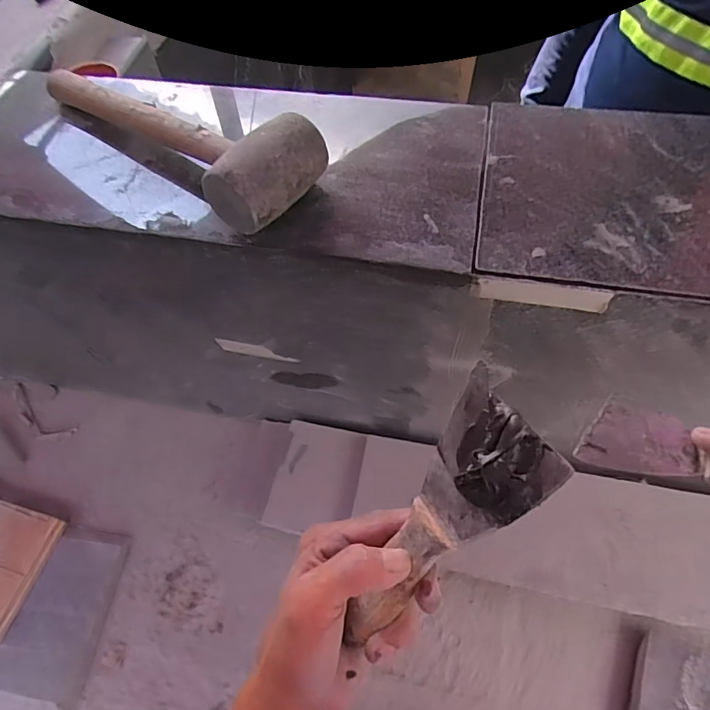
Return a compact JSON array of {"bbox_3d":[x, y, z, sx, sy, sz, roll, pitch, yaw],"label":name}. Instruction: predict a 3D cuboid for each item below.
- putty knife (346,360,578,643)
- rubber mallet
[{"bbox_3d":[0.048,0.096,0.273,0.162,0.023,0.069,-59,42,17],"label":"putty knife"},{"bbox_3d":[-0.171,-0.220,0.445,0.340,0.064,0.104,37,68,22],"label":"rubber mallet"}]

